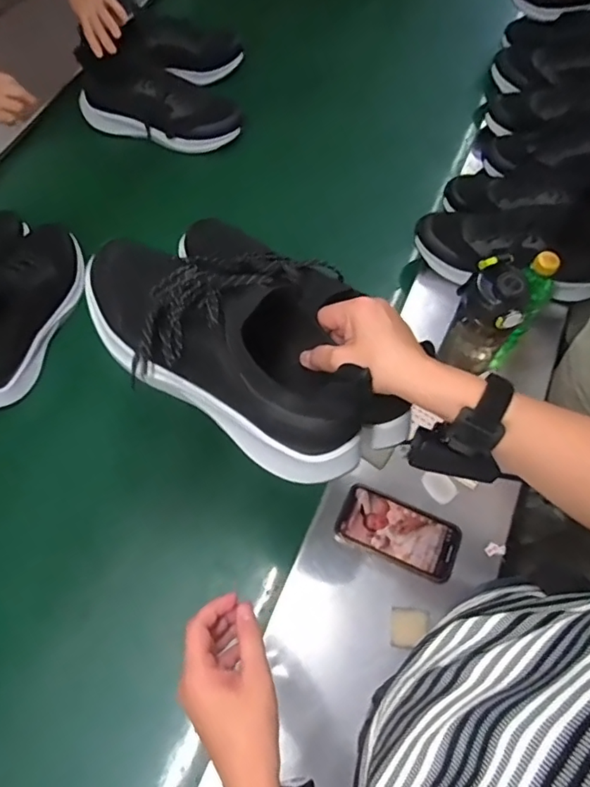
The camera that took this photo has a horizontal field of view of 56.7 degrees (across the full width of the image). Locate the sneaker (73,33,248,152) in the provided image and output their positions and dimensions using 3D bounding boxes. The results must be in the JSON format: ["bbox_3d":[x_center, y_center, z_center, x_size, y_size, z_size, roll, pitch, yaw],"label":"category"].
[{"bbox_3d":[-0.250,-0.528,0.999,0.304,0.117,0.101,21,65,8],"label":"sneaker"}]

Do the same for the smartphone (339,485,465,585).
[{"bbox_3d":[0.133,0.177,0.701,0.150,0.011,0.077,24,65,9],"label":"smartphone"}]

